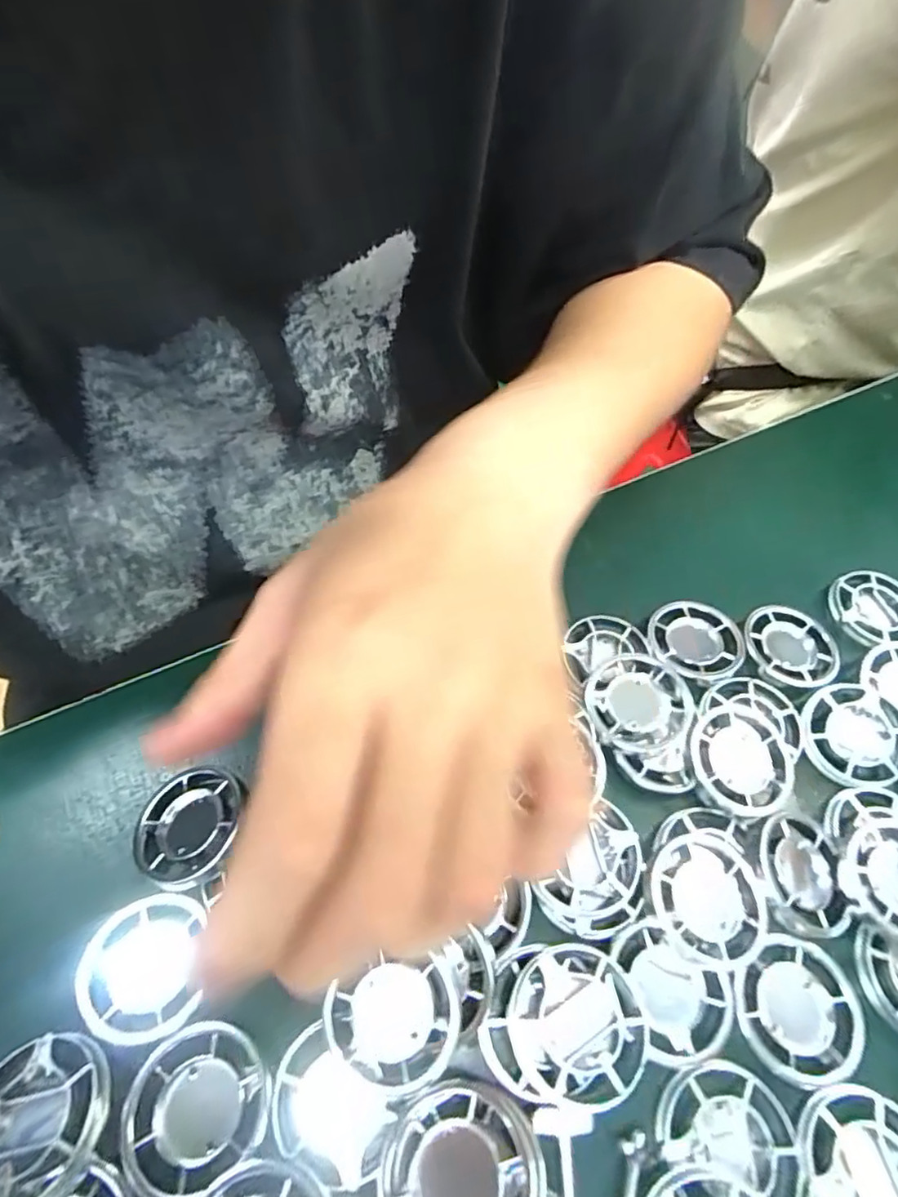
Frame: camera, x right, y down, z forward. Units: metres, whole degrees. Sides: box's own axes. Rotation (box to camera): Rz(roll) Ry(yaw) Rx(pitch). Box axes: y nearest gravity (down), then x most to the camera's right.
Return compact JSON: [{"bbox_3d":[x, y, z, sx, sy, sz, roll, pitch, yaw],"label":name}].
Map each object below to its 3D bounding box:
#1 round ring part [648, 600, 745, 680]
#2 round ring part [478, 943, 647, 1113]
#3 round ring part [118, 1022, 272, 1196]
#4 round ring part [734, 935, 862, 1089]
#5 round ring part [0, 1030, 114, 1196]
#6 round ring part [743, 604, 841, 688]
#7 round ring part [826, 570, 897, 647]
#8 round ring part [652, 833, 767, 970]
[{"bbox_3d":[0.105,0.016,0.258,0.038,0.004,0.036,2,59,-3],"label":"round ring part"},{"bbox_3d":[0.033,0.124,0.179,0.044,0.014,0.039,7,58,-1],"label":"round ring part"},{"bbox_3d":[-0.069,0.138,0.166,0.036,0.004,0.036,2,59,-3],"label":"round ring part"},{"bbox_3d":[0.108,0.128,0.191,0.038,0.006,0.038,16,59,5],"label":"round ring part"},{"bbox_3d":[-0.110,0.137,0.159,0.040,0.009,0.036,-5,59,-7],"label":"round ring part"},{"bbox_3d":[0.147,0.020,0.261,0.035,0.005,0.040,-30,66,-21],"label":"round ring part"},{"bbox_3d":[0.194,0.005,0.278,0.035,0.009,0.039,-28,65,-20],"label":"round ring part"},{"bbox_3d":[0.083,0.098,0.199,0.037,0.014,0.039,2,59,-3],"label":"round ring part"}]

